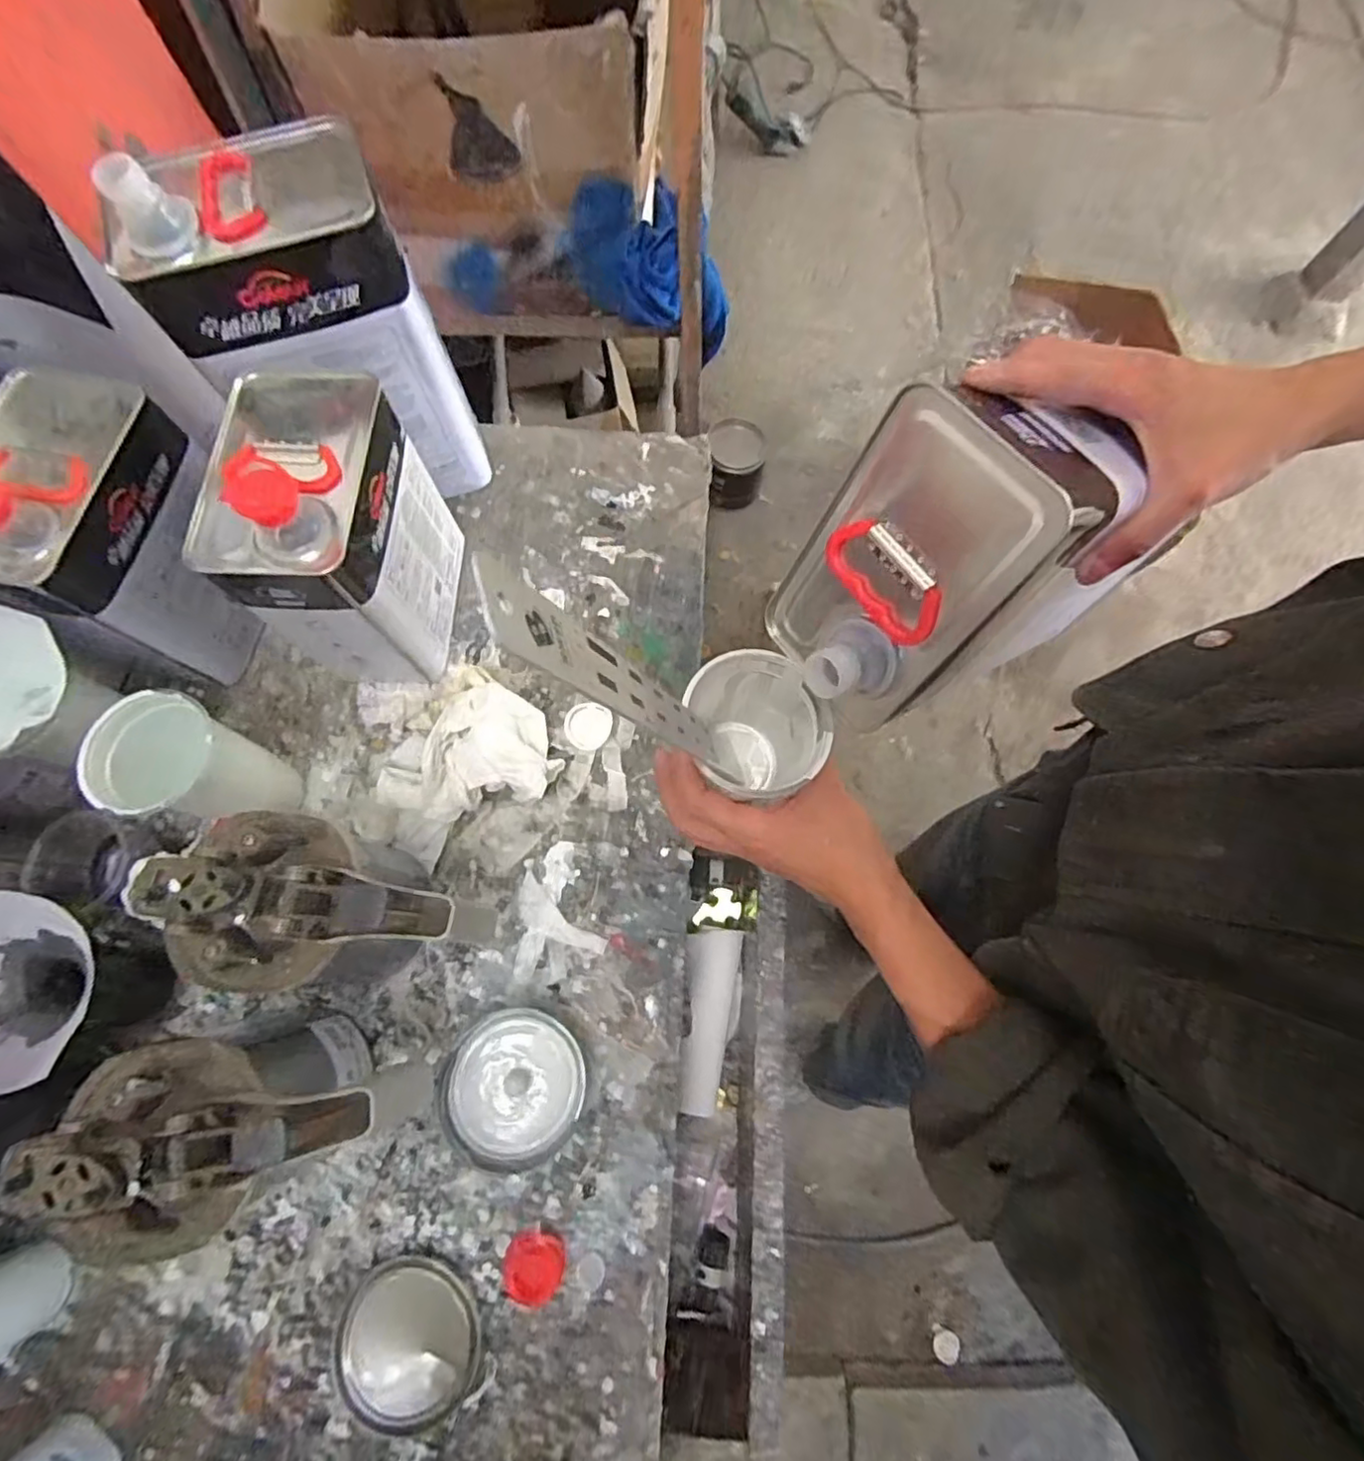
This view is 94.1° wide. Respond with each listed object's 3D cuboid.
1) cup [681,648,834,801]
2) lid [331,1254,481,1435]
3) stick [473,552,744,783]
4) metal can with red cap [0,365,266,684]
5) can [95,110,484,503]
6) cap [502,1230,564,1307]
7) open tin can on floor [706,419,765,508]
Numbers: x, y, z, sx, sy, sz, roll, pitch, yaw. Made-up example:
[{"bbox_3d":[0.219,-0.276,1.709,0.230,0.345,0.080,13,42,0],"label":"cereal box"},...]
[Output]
[{"bbox_3d":[0.043,0.006,0.401,0.083,0.097,0.083,0,73,0],"label":"cup"},{"bbox_3d":[-0.189,0.420,0.435,0.096,0.012,0.091,0,73,0],"label":"lid"},{"bbox_3d":[-0.014,-0.011,0.281,0.004,0.250,0.033,-20,74,13],"label":"stick"},{"bbox_3d":[-0.445,-0.156,0.501,0.120,0.207,0.169,8,73,2],"label":"metal can with red cap"},{"bbox_3d":[-0.283,-0.311,0.512,0.168,0.254,0.117,-16,74,-5],"label":"can"},{"bbox_3d":[-0.105,0.380,0.447,0.041,0.010,0.043,0,73,0],"label":"cap"},{"bbox_3d":[0.126,-0.627,1.530,0.135,0.166,0.160,9,73,2],"label":"open tin can on floor"}]

